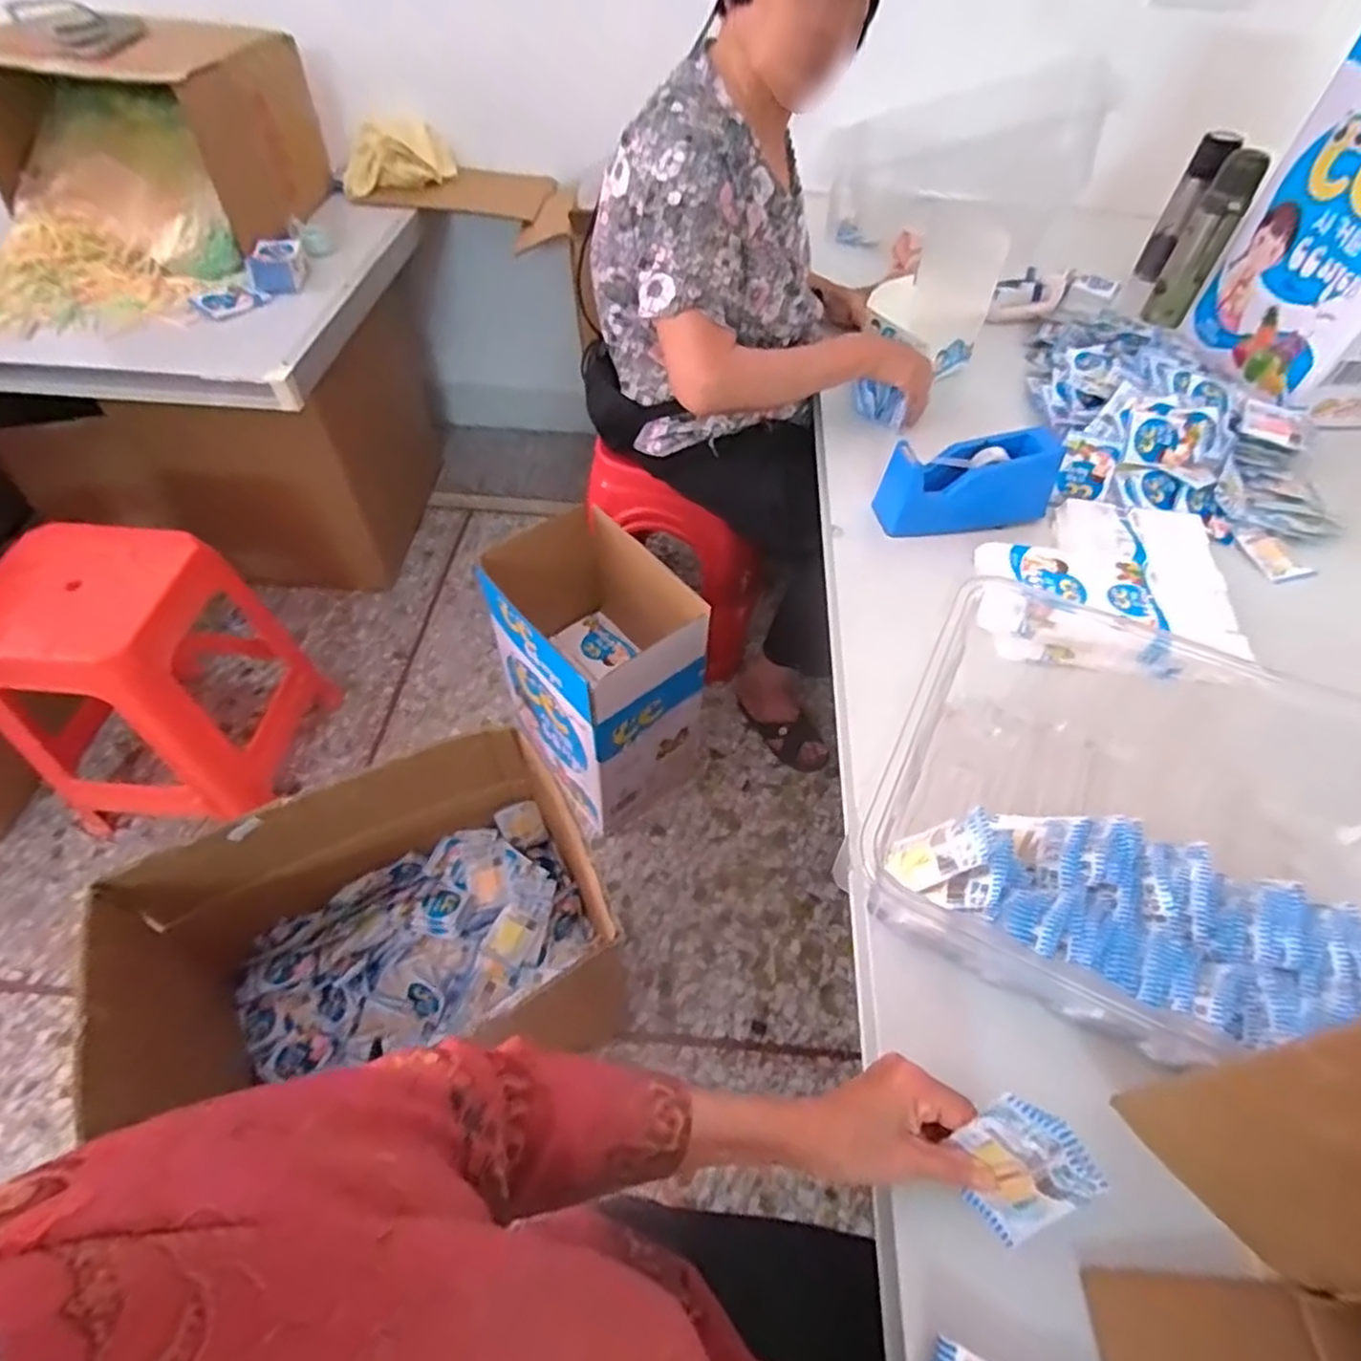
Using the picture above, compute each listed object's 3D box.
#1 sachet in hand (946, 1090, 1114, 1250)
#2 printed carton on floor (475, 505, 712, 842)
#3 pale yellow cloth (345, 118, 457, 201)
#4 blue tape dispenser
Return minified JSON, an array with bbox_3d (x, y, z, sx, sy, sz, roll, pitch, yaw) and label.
[{"bbox_3d":[0.198,0.292,0.417,0.062,0.104,0.012,39,38,27],"label":"sachet in hand"},{"bbox_3d":[-0.151,-0.009,1.269,0.270,0.461,0.371,-27,59,-22],"label":"printed carton on floor"},{"bbox_3d":[-0.590,-1.100,1.465,0.243,0.115,0.104,-21,57,-18],"label":"pale yellow cloth"},{"bbox_3d":[0.356,-0.246,0.872,0.213,0.092,0.074,-6,54,-8],"label":"blue tape dispenser"}]

